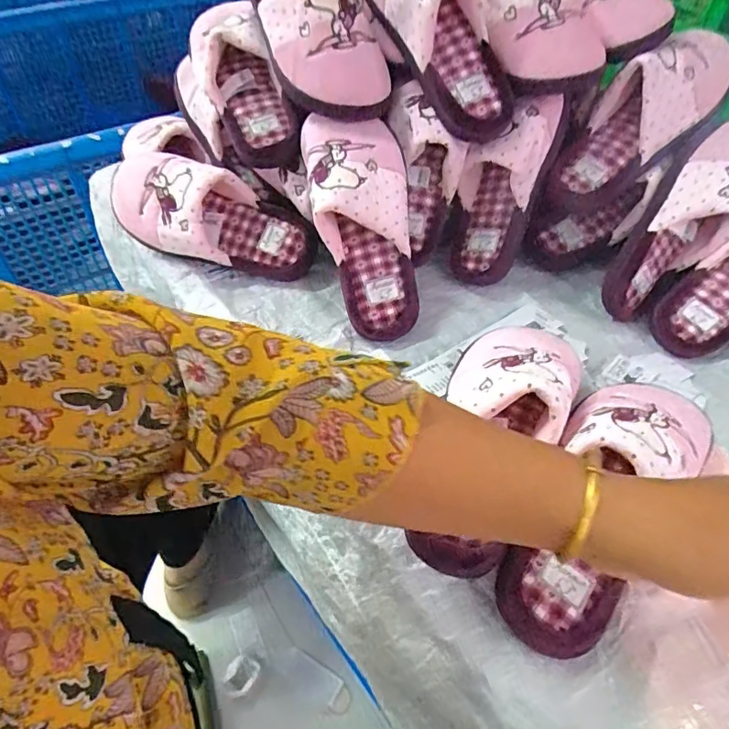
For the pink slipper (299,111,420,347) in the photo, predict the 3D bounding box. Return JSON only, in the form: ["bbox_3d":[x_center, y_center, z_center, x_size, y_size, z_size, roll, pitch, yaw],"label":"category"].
[{"bbox_3d":[-0.001,-0.144,0.527,0.105,0.234,0.071,-15,7,-13],"label":"pink slipper"}]

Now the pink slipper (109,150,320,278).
[{"bbox_3d":[-0.173,-0.166,0.563,0.243,0.065,0.102,19,84,-1],"label":"pink slipper"}]

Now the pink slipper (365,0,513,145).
[{"bbox_3d":[0.070,-0.334,0.497,0.071,0.104,0.239,-37,101,-28],"label":"pink slipper"}]

